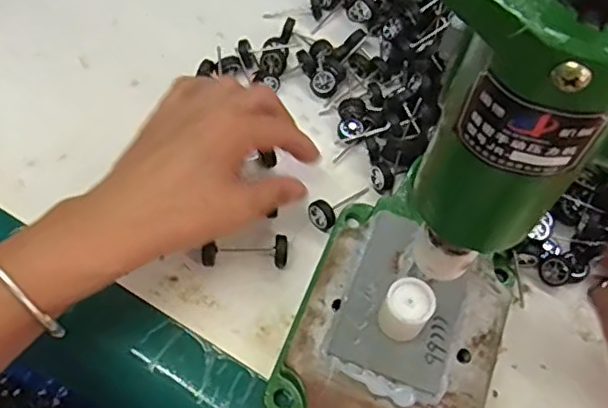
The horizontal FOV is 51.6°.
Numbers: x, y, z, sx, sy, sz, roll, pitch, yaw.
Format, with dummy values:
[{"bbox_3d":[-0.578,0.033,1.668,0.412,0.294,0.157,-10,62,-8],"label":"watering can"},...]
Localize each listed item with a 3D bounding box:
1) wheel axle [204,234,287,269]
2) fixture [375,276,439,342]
[{"bbox_3d":[-0.037,0.031,0.399,0.053,0.017,0.018,1,62,-3],"label":"wheel axle"},{"bbox_3d":[0.055,0.056,0.336,0.025,0.031,0.024,1,62,-3],"label":"fixture"}]

